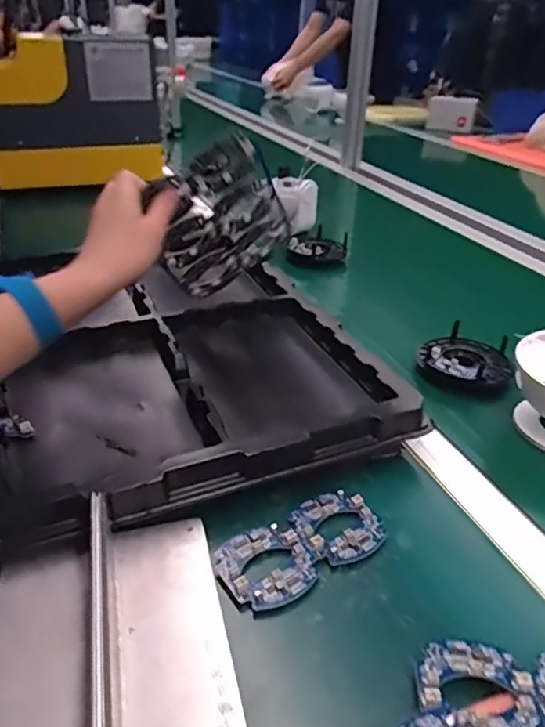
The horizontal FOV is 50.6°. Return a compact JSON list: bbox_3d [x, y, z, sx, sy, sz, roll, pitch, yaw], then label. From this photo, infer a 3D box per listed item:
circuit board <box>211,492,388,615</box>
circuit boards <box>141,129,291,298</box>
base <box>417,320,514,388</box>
[{"bbox_3d":[0.023,0.132,0.423,0.125,0.010,0.062,-17,33,-30],"label":"circuit board"},{"bbox_3d":[-0.054,-0.134,0.569,0.129,0.198,0.011,-31,67,3],"label":"circuit boards"},{"bbox_3d":[0.220,-0.009,0.649,0.096,0.030,0.099,13,31,23],"label":"base"}]

